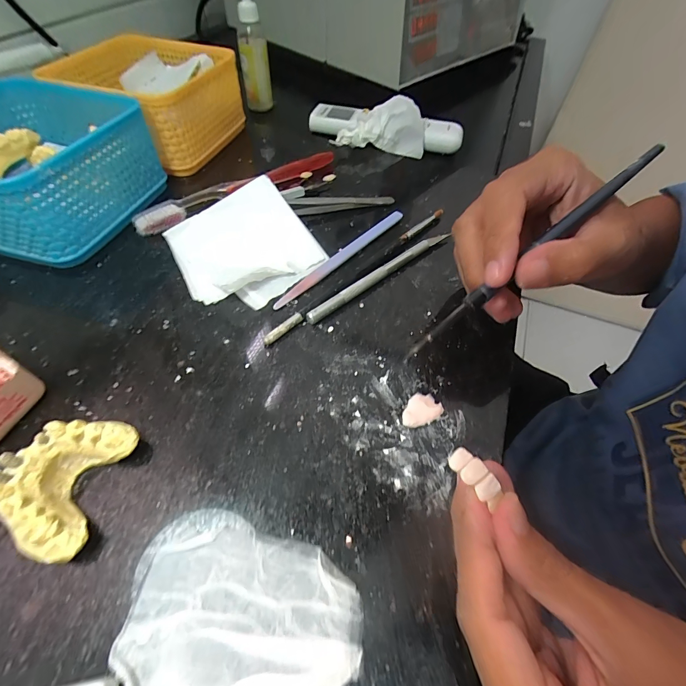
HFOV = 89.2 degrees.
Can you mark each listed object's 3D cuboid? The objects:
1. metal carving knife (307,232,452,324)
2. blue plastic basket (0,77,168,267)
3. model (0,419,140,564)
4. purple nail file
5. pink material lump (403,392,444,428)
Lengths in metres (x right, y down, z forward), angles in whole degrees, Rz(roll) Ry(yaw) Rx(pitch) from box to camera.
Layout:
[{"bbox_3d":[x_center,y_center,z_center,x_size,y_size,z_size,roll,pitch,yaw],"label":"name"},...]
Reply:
[{"bbox_3d":[0.028,-0.050,0.248,0.134,0.009,0.008,-34,63,-26],"label":"metal carving knife"},{"bbox_3d":[-0.226,-0.130,0.259,0.130,0.064,0.139,13,54,5],"label":"blue plastic basket"},{"bbox_3d":[-0.120,0.059,0.150,0.037,0.026,0.055,9,53,3],"label":"model"},{"bbox_3d":[0.002,-0.067,0.259,0.009,0.004,0.138,36,59,21],"label":"purple nail file"},{"bbox_3d":[0.042,0.036,0.189,0.023,0.004,0.017,-33,62,-25],"label":"pink material lump"}]

